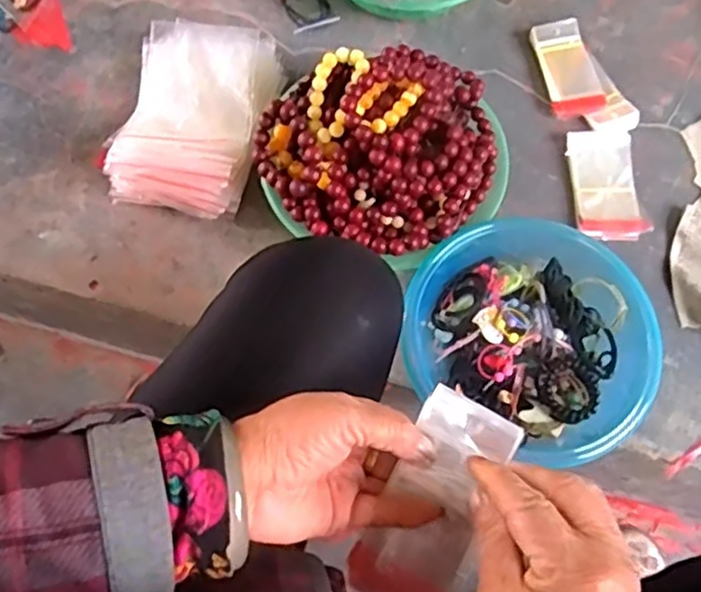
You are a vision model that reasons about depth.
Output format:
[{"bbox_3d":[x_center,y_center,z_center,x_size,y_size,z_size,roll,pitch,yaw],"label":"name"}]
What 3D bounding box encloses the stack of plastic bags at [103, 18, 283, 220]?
[{"bbox_3d":[-0.163,-0.198,0.739,0.145,0.069,0.233,11,69,2],"label":"stack of plastic bags"}]

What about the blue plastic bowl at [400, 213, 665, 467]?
[{"bbox_3d":[0.164,0.037,0.644,0.222,0.078,0.214,32,71,10],"label":"blue plastic bowl"}]

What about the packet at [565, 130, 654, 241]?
[{"bbox_3d":[0.274,-0.118,0.743,0.076,0.017,0.132,-3,69,-3],"label":"packet"}]

